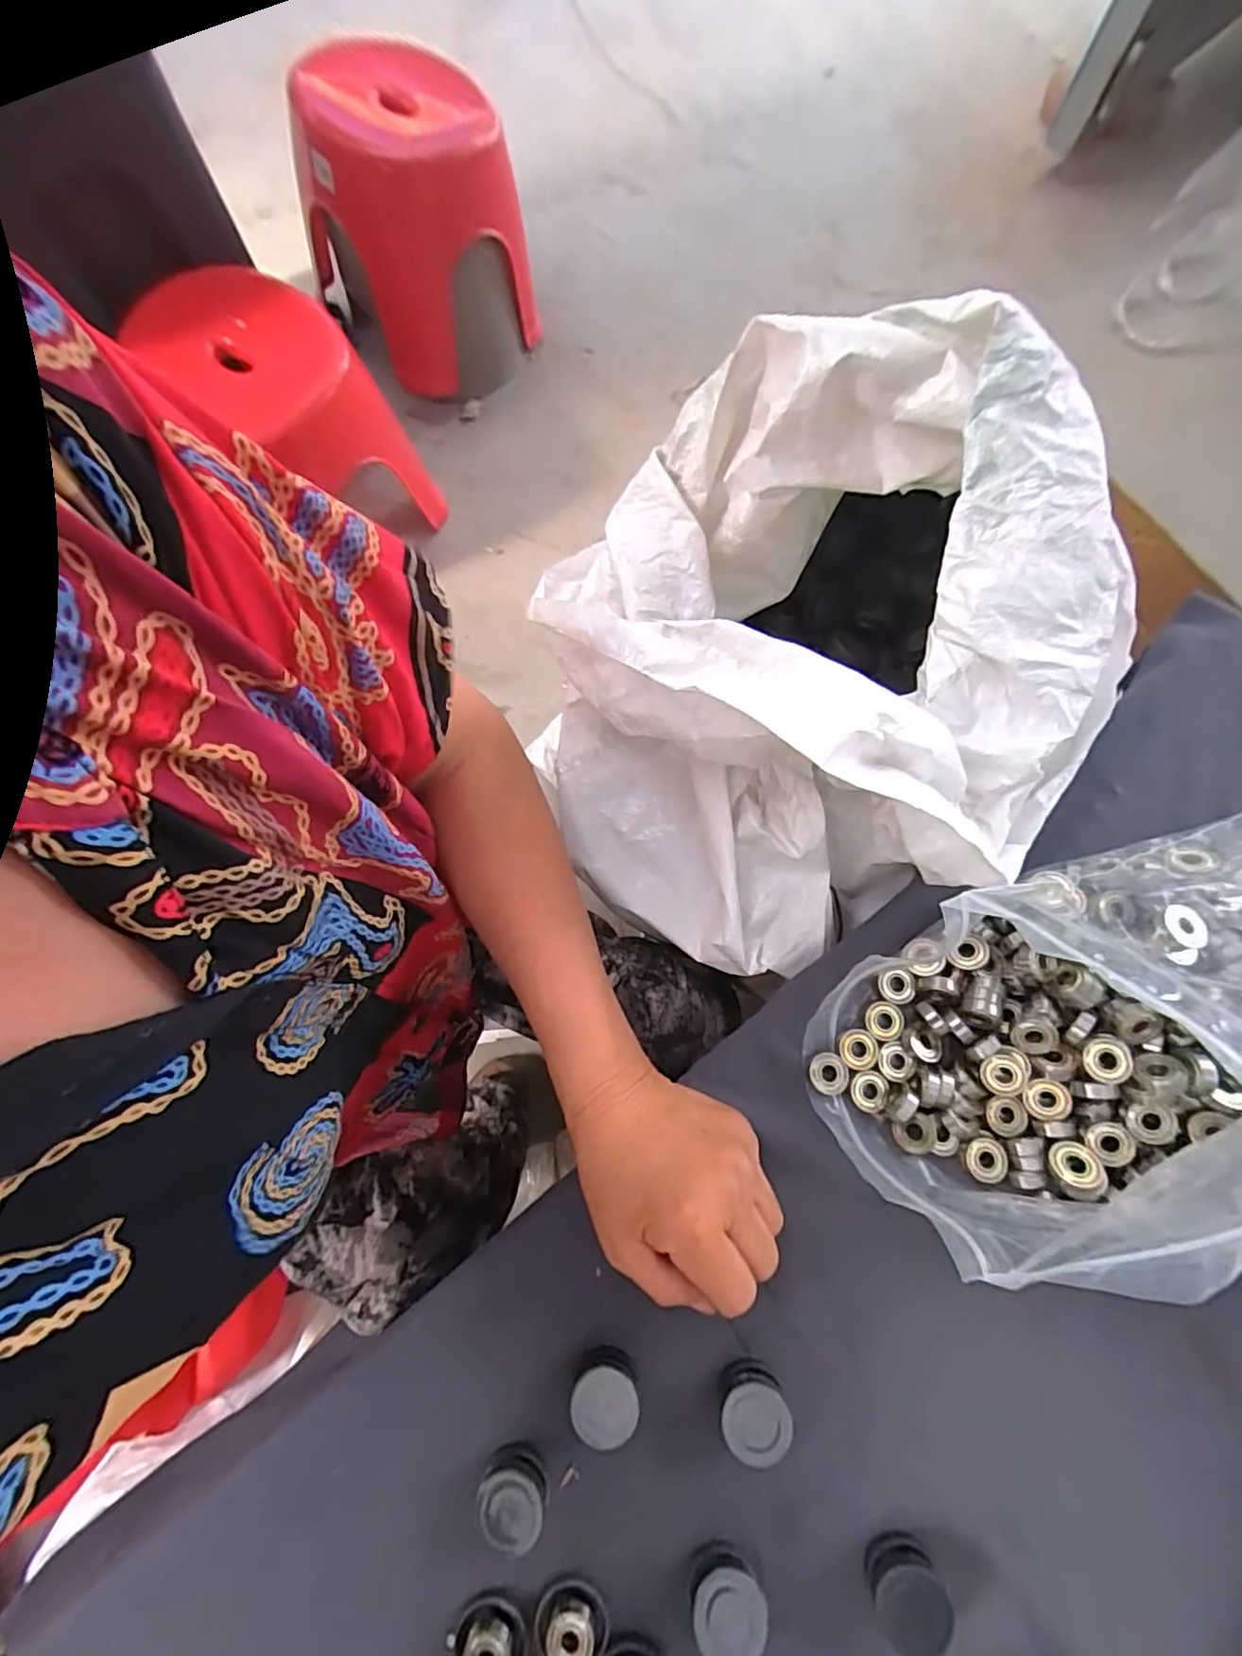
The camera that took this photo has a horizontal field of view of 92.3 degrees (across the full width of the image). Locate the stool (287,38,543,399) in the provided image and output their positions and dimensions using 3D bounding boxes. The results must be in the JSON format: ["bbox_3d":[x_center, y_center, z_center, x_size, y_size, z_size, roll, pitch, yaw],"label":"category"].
[{"bbox_3d":[-0.314,-0.904,0.893,0.251,0.274,0.299,-42,80,-9],"label":"stool"}]

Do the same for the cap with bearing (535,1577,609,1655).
[{"bbox_3d":[-0.023,0.373,0.275,0.033,0.009,0.033,0,76,1],"label":"cap with bearing"}]

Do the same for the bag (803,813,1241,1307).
[{"bbox_3d":[0.250,0.122,0.299,0.278,0.080,0.207,-10,76,-1],"label":"bag"}]

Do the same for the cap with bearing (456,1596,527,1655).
[{"bbox_3d":[-0.059,0.379,0.273,0.028,0.011,0.032,-31,78,-6],"label":"cap with bearing"}]

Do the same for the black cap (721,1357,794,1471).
[{"bbox_3d":[0.065,0.286,0.293,0.032,0.018,0.035,0,76,1],"label":"black cap"}]

